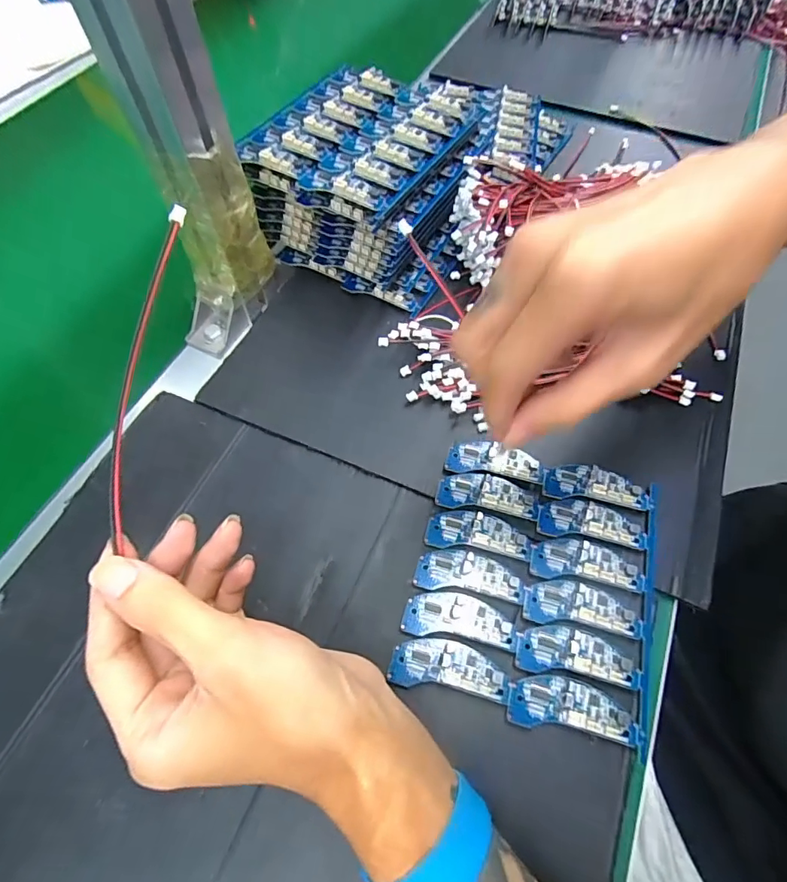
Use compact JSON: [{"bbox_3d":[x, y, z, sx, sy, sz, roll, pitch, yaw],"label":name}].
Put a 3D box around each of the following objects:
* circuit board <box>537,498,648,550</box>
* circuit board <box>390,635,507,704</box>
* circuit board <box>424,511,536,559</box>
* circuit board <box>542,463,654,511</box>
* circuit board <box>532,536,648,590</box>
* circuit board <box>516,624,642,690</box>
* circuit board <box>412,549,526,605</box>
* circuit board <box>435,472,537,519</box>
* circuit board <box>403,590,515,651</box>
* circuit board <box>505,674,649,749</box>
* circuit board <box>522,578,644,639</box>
[{"bbox_3d":[0.124,0.049,0.296,0.065,0.004,0.025,9,61,5],"label":"circuit board"},{"bbox_3d":[0.031,0.121,0.257,0.062,0.004,0.025,7,61,4],"label":"circuit board"},{"bbox_3d":[0.053,0.056,0.295,0.063,0.004,0.024,8,61,4],"label":"circuit board"},{"bbox_3d":[0.132,0.028,0.308,0.067,0.004,0.025,8,61,4],"label":"circuit board"},{"bbox_3d":[0.116,0.071,0.285,0.063,0.004,0.025,8,61,4],"label":"circuit board"},{"bbox_3d":[0.101,0.115,0.260,0.065,0.004,0.025,8,61,4],"label":"circuit board"},{"bbox_3d":[0.046,0.079,0.284,0.063,0.004,0.025,10,61,5],"label":"circuit board"},{"bbox_3d":[0.061,0.034,0.307,0.063,0.004,0.024,10,61,5],"label":"circuit board"},{"bbox_3d":[0.038,0.099,0.270,0.063,0.004,0.025,9,61,5],"label":"circuit board"},{"bbox_3d":[0.094,0.138,0.247,0.067,0.004,0.025,8,61,4],"label":"circuit board"},{"bbox_3d":[0.109,0.093,0.273,0.066,0.004,0.026,9,61,5],"label":"circuit board"}]

